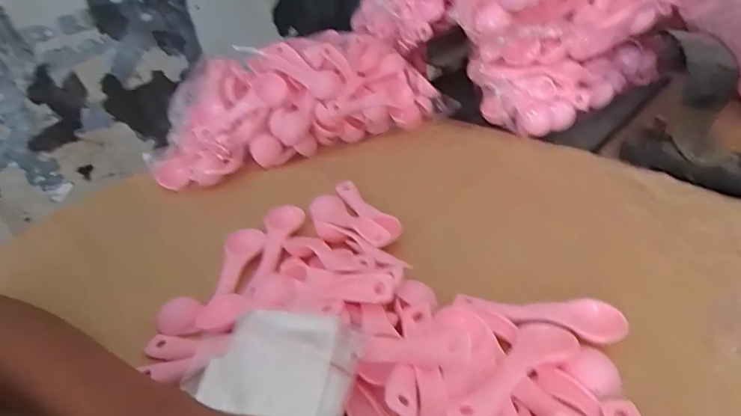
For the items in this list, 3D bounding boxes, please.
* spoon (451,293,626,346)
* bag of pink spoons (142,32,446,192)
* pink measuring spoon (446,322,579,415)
[{"bbox_3d":[0.116,0.072,0.329,0.109,0.008,0.030,7,37,17],"label":"spoon"},{"bbox_3d":[-0.099,-0.134,0.578,0.343,0.094,0.137,-17,37,-15],"label":"bag of pink spoons"},{"bbox_3d":[0.086,0.095,0.280,0.111,0.010,0.034,-21,37,-39],"label":"pink measuring spoon"}]

